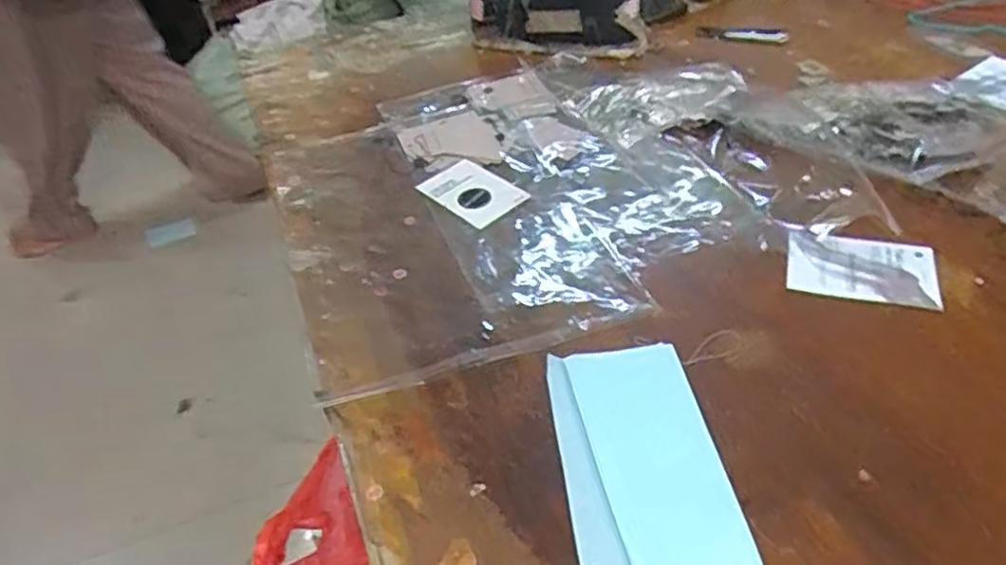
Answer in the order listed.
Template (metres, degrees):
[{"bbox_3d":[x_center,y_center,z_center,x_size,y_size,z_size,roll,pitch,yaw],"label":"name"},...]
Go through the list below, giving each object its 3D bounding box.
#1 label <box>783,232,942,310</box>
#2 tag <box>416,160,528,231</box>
[{"bbox_3d":[0.266,-0.010,0.526,0.102,0.006,0.063,9,50,15],"label":"label"},{"bbox_3d":[-0.025,-0.082,0.635,0.087,0.007,0.059,33,60,27],"label":"tag"}]

